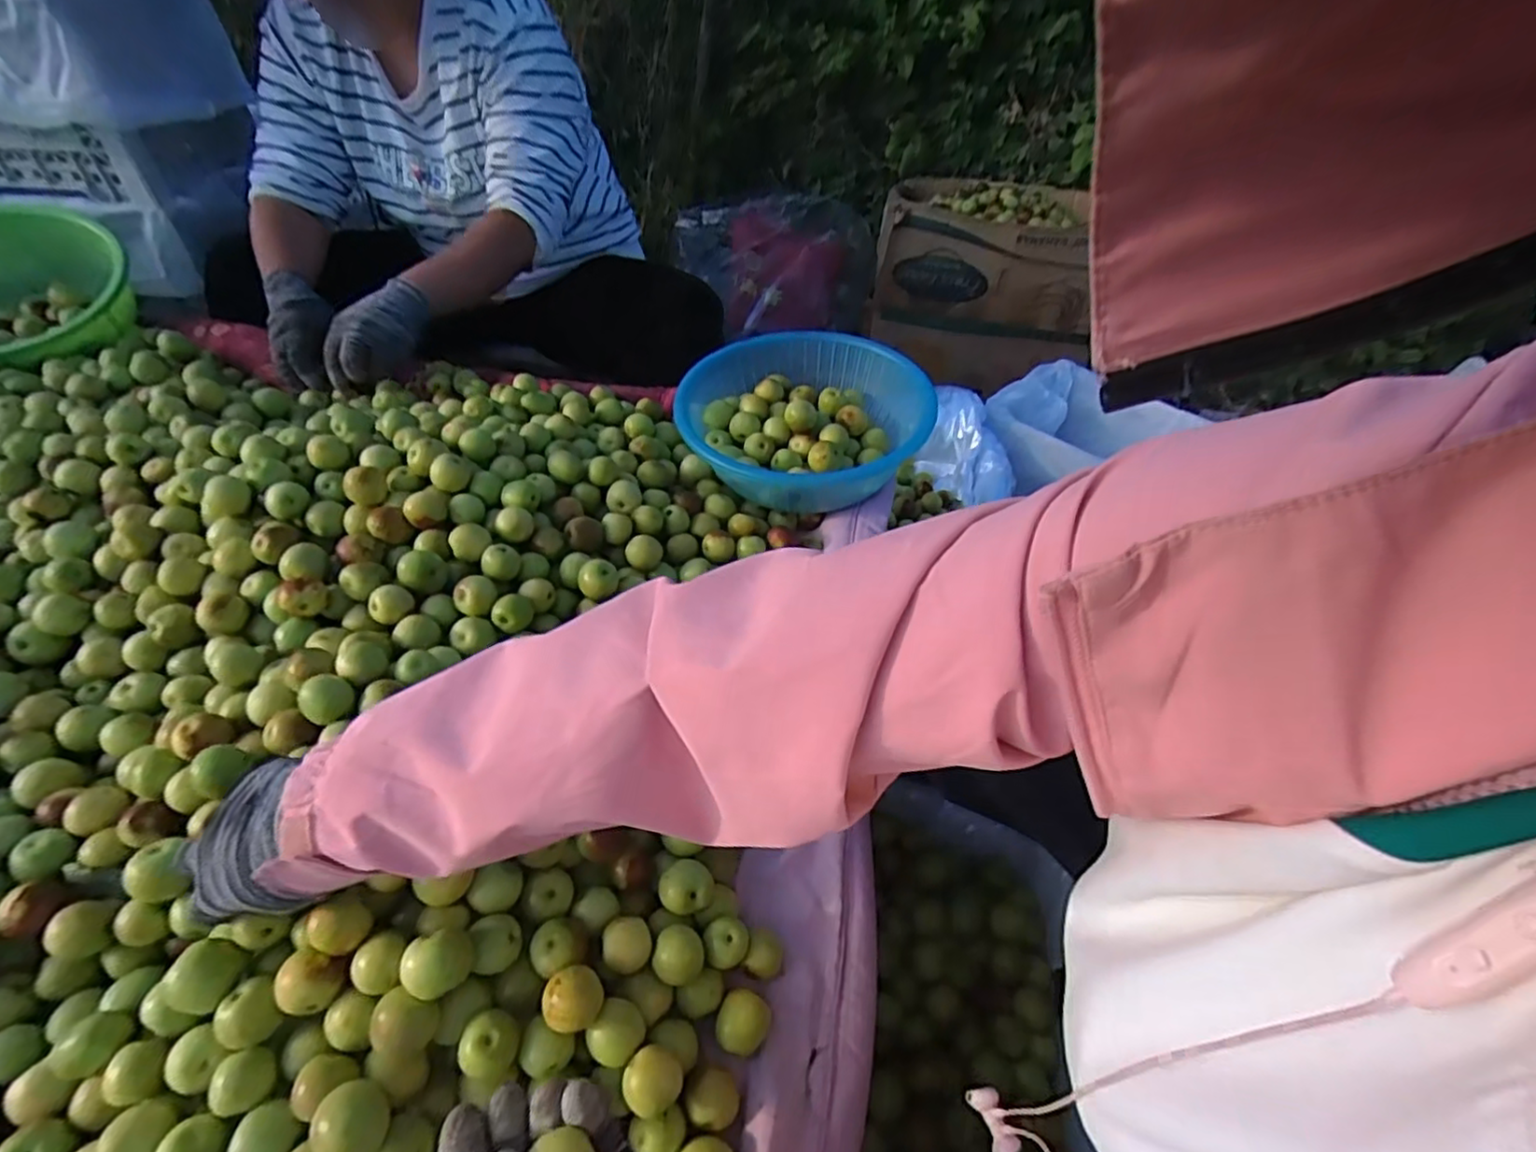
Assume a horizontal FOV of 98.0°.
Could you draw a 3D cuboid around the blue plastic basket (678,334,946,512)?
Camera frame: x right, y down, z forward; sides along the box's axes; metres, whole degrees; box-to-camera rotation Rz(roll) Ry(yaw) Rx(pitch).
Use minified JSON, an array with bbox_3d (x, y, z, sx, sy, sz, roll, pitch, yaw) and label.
[{"bbox_3d":[0.047,-0.172,0.744,0.248,0.083,0.267,2,46,-2],"label":"blue plastic basket"}]

